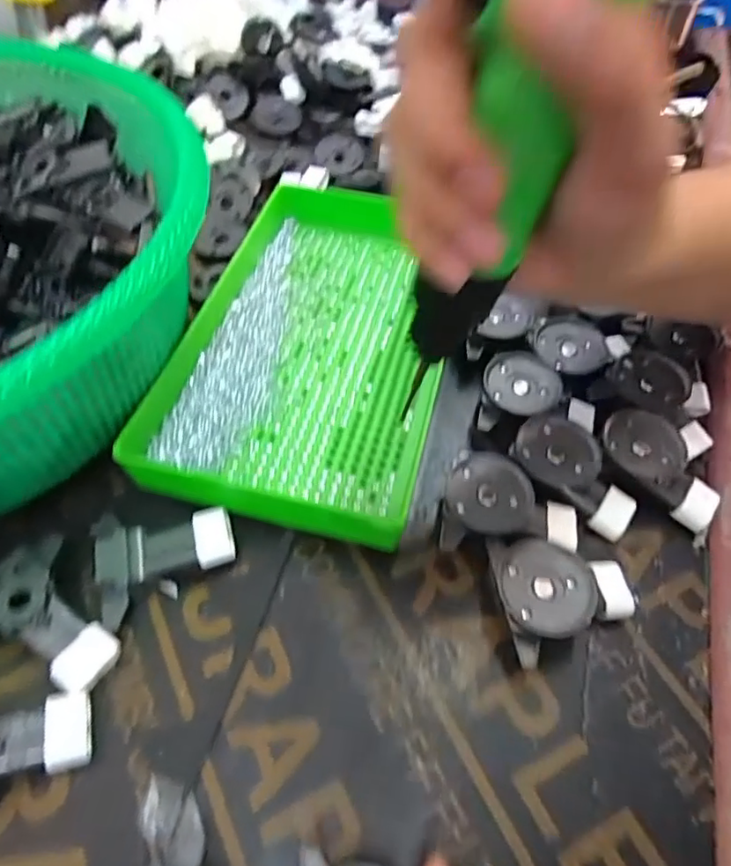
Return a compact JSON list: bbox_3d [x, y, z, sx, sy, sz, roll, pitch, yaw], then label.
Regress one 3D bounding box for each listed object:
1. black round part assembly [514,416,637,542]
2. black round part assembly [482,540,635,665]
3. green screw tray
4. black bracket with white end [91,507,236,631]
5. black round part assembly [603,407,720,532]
[{"bbox_3d":[0.110,0.021,0.299,0.039,0.012,0.070,-36,77,-23],"label":"black round part assembly"},{"bbox_3d":[0.092,0.075,0.268,0.066,0.028,0.053,-10,56,-8],"label":"black round part assembly"},{"bbox_3d":[-0.030,-0.059,0.353,0.157,0.035,0.249,11,56,7],"label":"green screw tray"},{"bbox_3d":[-0.096,0.060,0.279,0.062,0.021,0.048,-13,57,-10],"label":"black bracket with white end"},{"bbox_3d":[0.155,0.018,0.300,0.035,0.016,0.069,-32,77,-21],"label":"black round part assembly"}]

